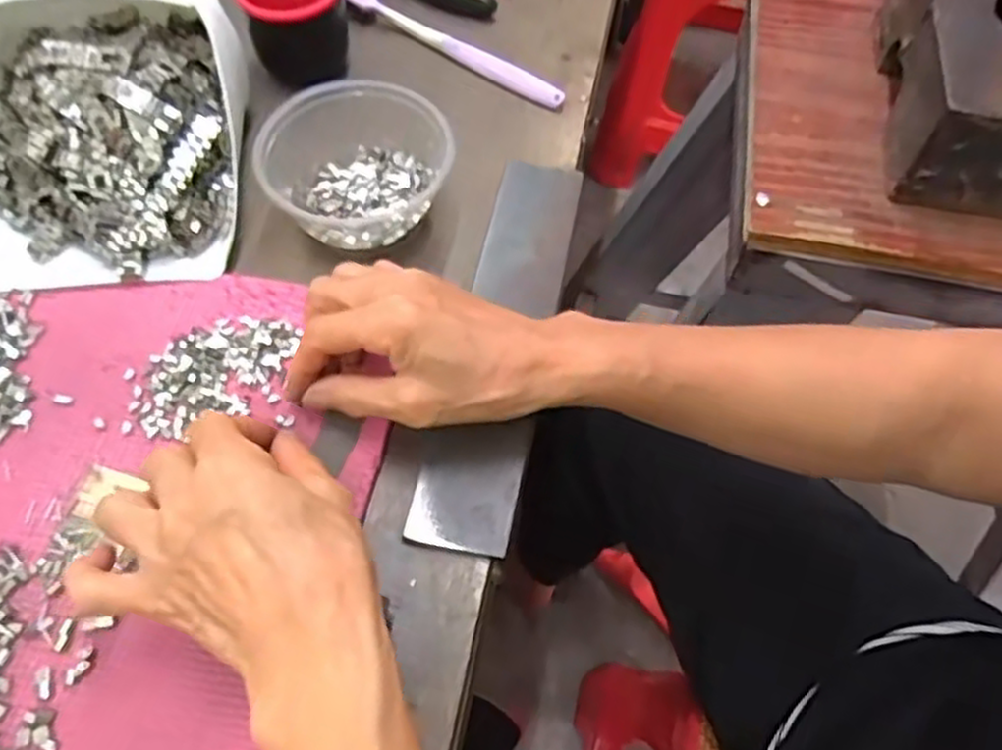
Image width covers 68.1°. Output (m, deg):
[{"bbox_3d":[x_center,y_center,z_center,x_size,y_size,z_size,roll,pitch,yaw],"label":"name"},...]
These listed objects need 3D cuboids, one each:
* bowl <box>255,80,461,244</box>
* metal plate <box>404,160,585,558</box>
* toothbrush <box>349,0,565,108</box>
[{"bbox_3d":[-0.085,-0.123,0.431,0.110,0.049,0.099,-13,62,-10],"label":"bowl"},{"bbox_3d":[0.002,-0.023,0.407,0.052,0.011,0.244,4,62,18],"label":"metal plate"},{"bbox_3d":[-0.034,-0.232,0.519,0.180,0.018,0.015,30,63,13],"label":"toothbrush"}]

